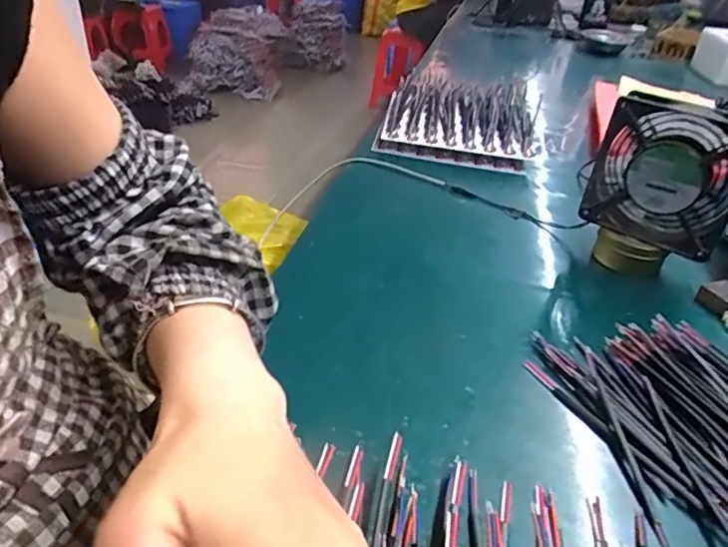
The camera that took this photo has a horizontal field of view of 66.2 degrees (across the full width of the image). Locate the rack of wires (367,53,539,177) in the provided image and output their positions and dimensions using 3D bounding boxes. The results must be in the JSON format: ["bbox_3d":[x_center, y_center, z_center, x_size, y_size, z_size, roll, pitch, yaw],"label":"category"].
[{"bbox_3d":[0.152,-0.253,0.873,0.218,0.061,0.345,8,32,8],"label":"rack of wires"}]

